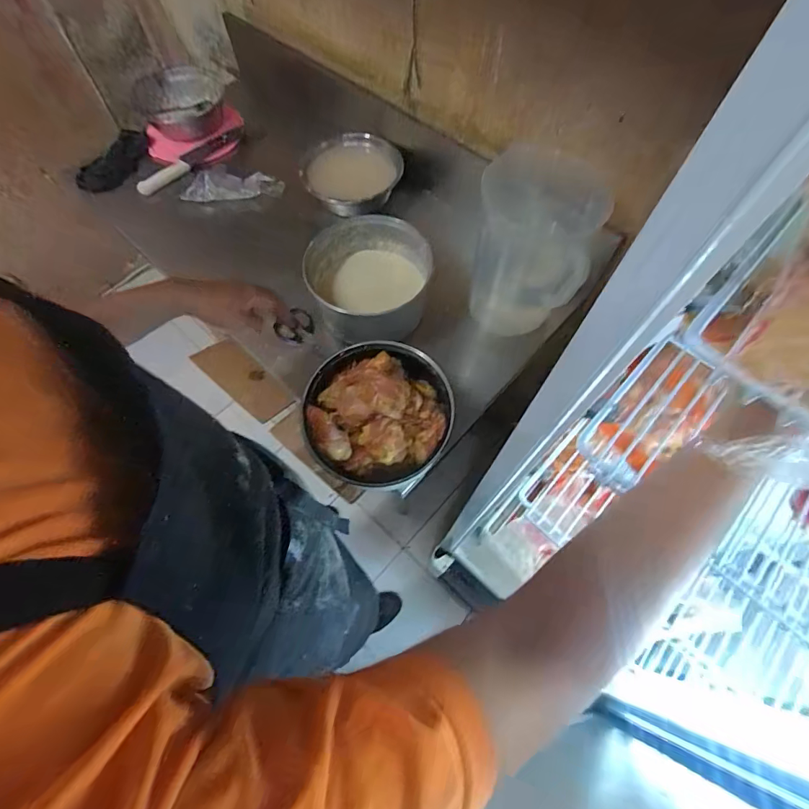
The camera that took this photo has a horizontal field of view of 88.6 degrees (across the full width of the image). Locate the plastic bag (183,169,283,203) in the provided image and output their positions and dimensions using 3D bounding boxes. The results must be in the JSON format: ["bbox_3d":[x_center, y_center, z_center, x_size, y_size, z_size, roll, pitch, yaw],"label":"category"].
[{"bbox_3d":[-0.427,-0.537,1.032,0.252,0.035,0.076,2,65,0],"label":"plastic bag"}]

